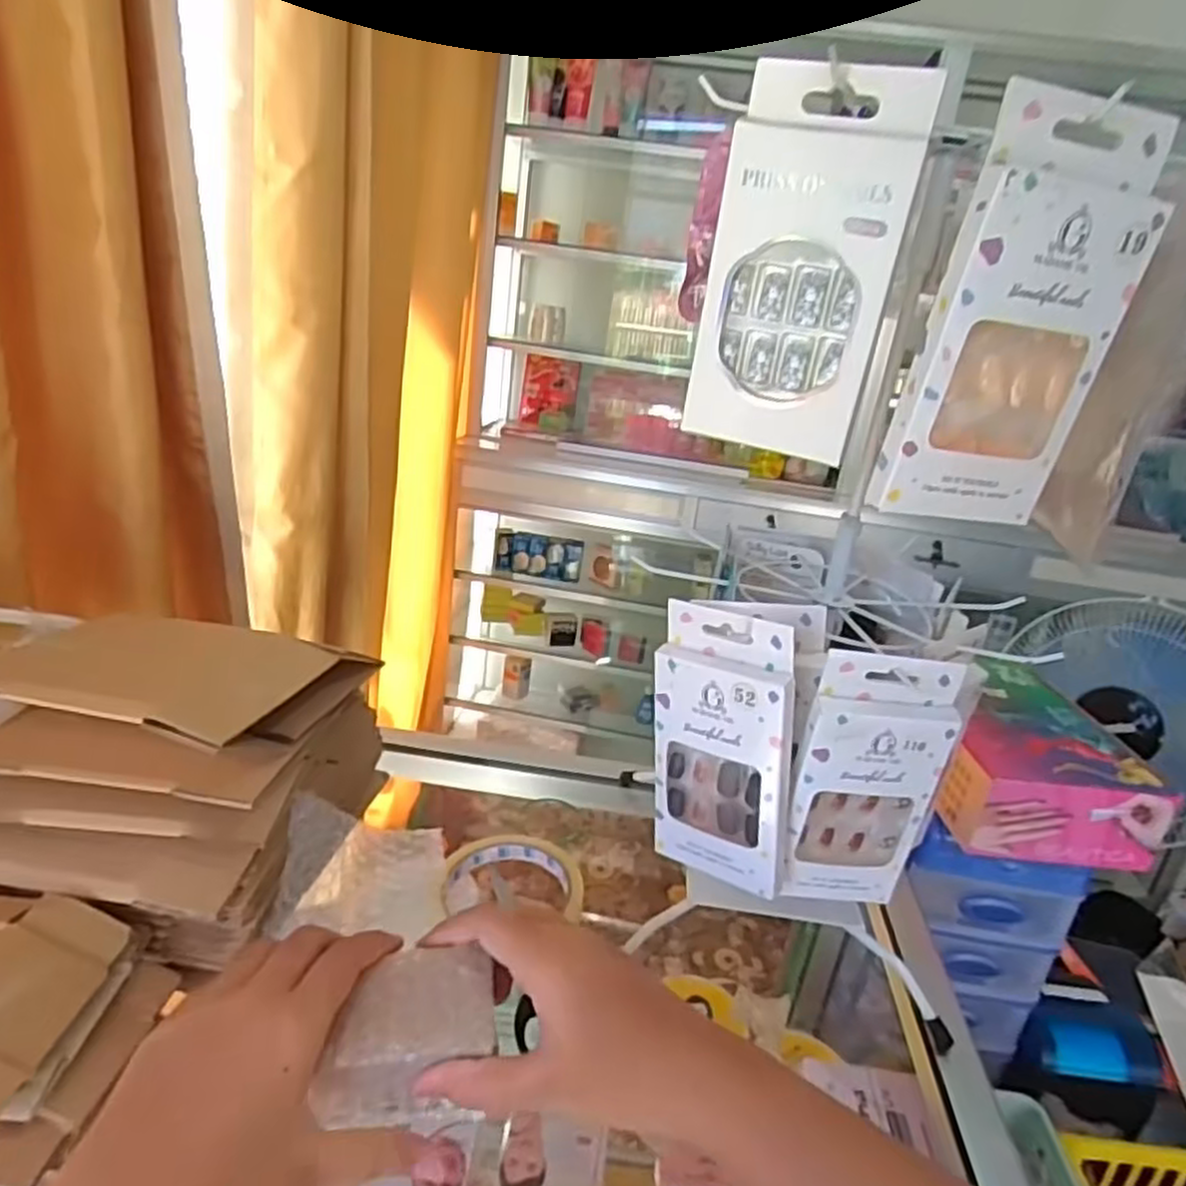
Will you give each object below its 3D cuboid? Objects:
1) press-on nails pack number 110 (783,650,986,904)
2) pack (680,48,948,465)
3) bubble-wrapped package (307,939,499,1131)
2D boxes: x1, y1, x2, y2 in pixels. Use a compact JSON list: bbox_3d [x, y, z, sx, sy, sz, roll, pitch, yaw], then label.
[{"bbox_3d":[0.135,0.095,0.381,0.073,0.135,0.013,7,21,-2],"label":"press-on nails pack number 110"},{"bbox_3d":[0.080,-0.125,0.300,0.072,0.135,0.011,16,23,20],"label":"pack"},{"bbox_3d":[-0.085,0.207,0.362,0.073,0.049,0.053,1,22,-16],"label":"bubble-wrapped package"}]

